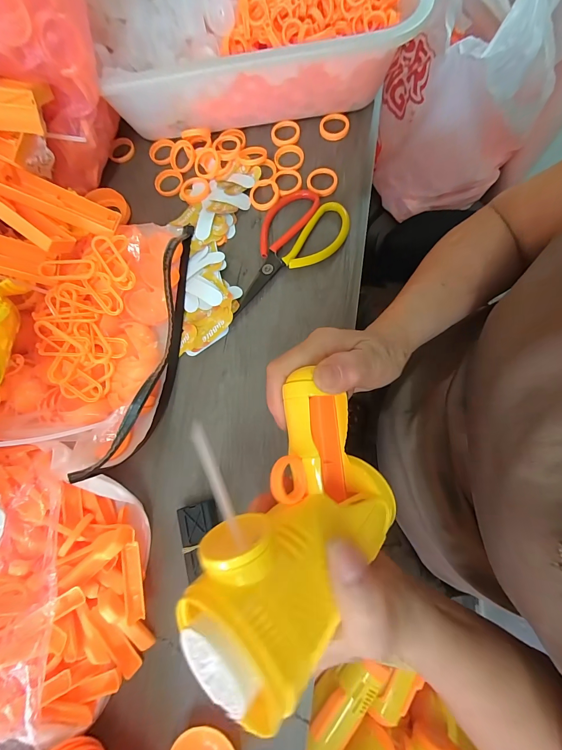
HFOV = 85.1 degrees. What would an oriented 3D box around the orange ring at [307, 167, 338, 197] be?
[{"bbox_3d":[0.048,-0.224,0.354,0.035,0.004,0.036,-1,77,5],"label":"orange ring"}]

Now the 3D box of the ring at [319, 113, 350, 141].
[{"bbox_3d":[0.065,-0.301,0.372,0.035,0.007,0.035,-1,77,5],"label":"ring"}]

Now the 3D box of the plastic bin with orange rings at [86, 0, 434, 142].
[{"bbox_3d":[-0.028,-0.395,0.346,0.340,0.108,0.215,-4,77,4],"label":"plastic bin with orange rings"}]

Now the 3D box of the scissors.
[{"bbox_3d":[-0.004,-0.141,0.333,0.164,0.009,0.087,-37,76,-4],"label":"scissors"}]

